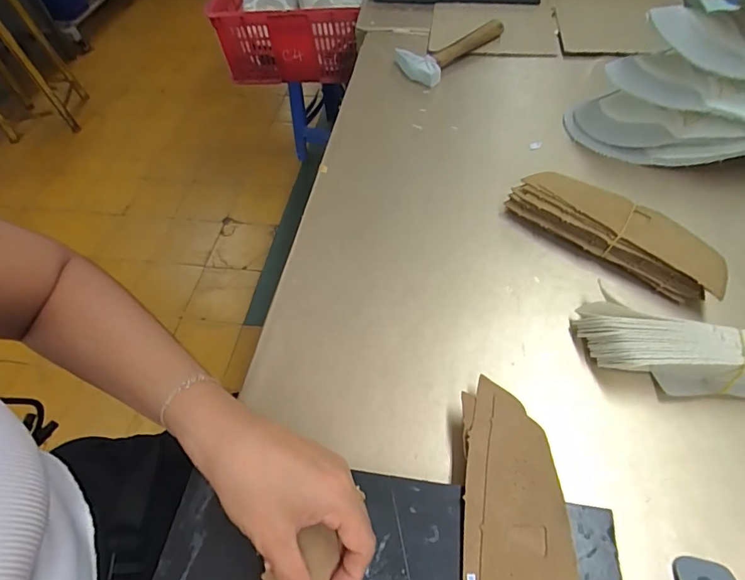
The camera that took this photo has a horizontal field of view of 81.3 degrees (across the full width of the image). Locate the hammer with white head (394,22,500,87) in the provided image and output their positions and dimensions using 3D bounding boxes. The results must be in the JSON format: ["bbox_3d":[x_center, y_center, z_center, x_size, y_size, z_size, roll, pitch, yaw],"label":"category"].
[{"bbox_3d":[0.119,-0.389,0.693,0.090,0.031,0.199,35,64,25],"label":"hammer with white head"}]

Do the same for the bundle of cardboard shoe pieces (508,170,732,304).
[{"bbox_3d":[0.245,-0.061,0.443,0.206,0.042,0.062,35,64,25],"label":"bundle of cardboard shoe pieces"}]

